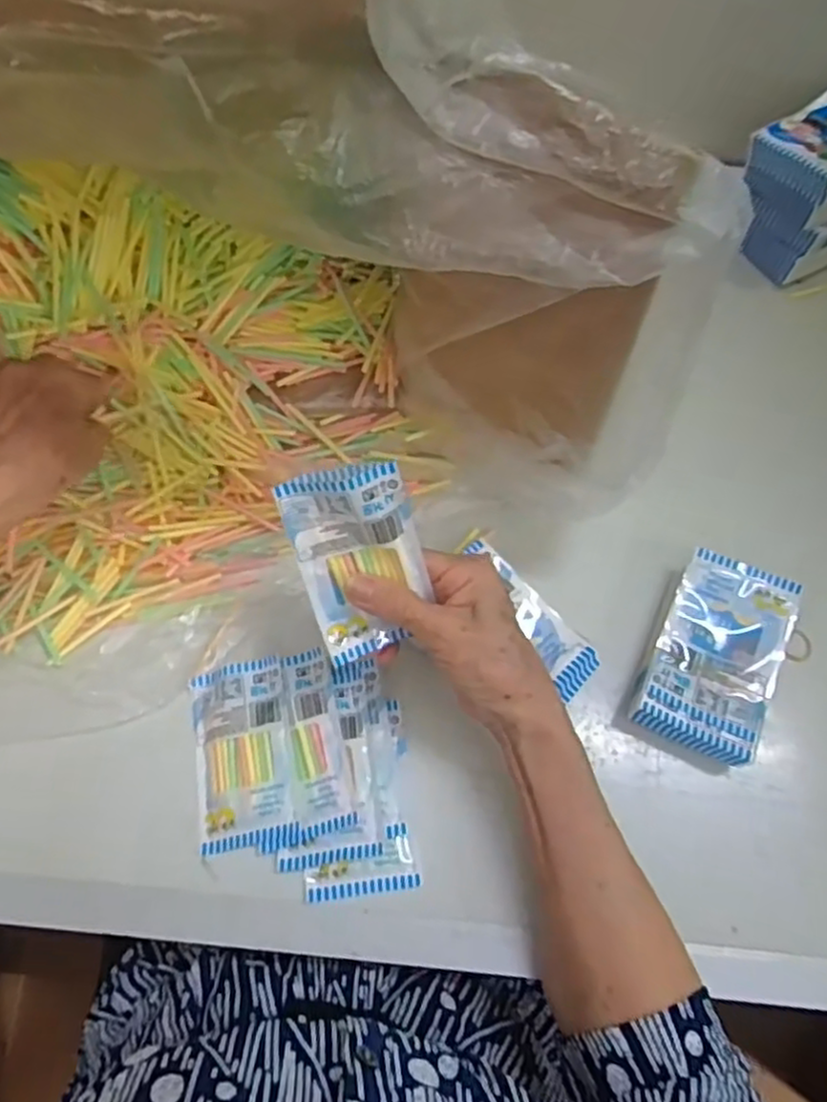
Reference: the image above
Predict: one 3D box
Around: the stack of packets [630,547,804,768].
[{"bbox_3d":[0.184,0.062,0.445,0.069,0.032,0.120,26,70,11],"label":"stack of packets"}]

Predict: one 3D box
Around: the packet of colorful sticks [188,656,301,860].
[{"bbox_3d":[-0.102,0.120,0.432,0.060,0.006,0.104,-15,69,13],"label":"packet of colorful sticks"}]

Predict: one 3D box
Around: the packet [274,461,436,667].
[{"bbox_3d":[-0.026,0.008,0.377,0.062,0.103,0.012,-13,26,4],"label":"packet"}]

